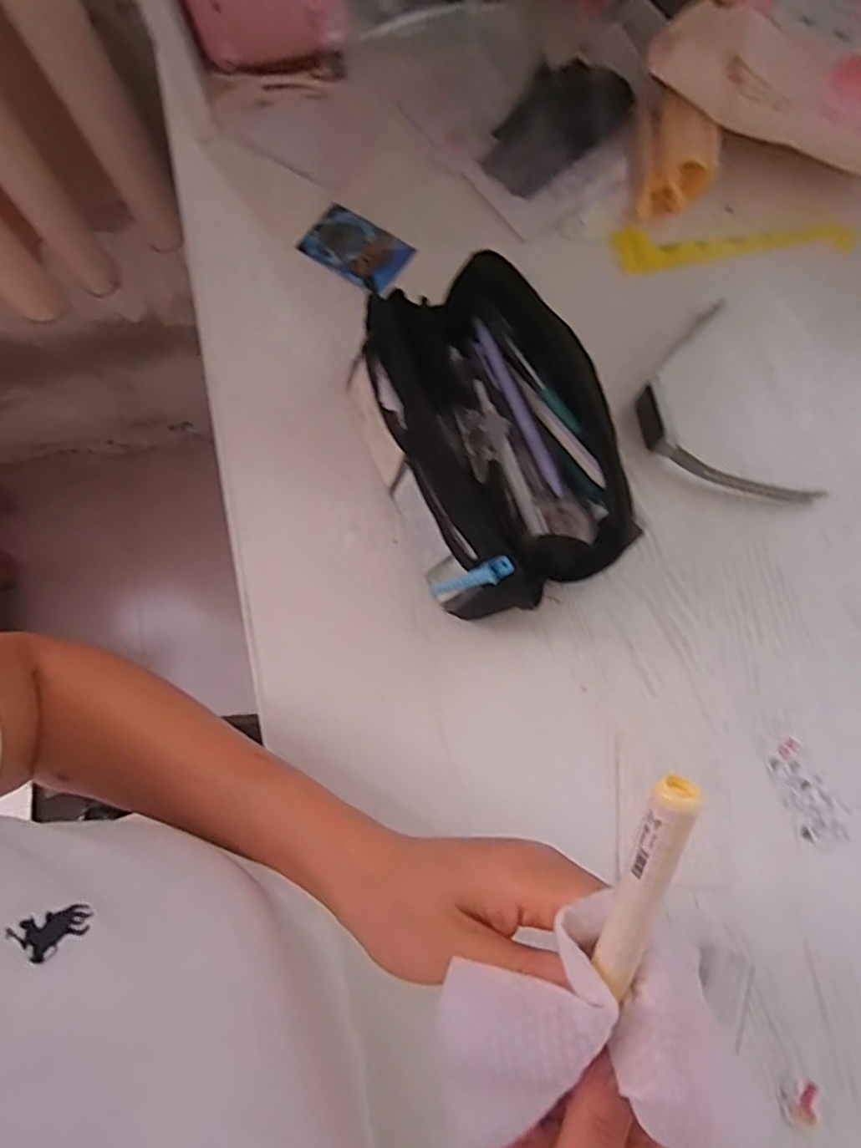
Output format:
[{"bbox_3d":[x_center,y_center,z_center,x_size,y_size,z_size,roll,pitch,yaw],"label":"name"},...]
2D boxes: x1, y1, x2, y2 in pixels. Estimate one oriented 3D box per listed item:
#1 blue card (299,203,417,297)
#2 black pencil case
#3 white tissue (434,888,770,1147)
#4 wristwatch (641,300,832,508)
[{"bbox_3d":[-0.058,-0.256,0.493,0.081,0.004,0.052,34,79,10],"label":"blue card"},{"bbox_3d":[0.034,-0.086,0.408,0.133,0.072,0.212,-23,75,-4],"label":"black pencil case"},{"bbox_3d":[0.043,0.138,0.184,0.082,0.031,0.066,-19,75,-3],"label":"white tissue"},{"bbox_3d":[0.194,-0.111,0.431,0.090,0.026,0.158,-19,75,-3],"label":"wristwatch"}]

